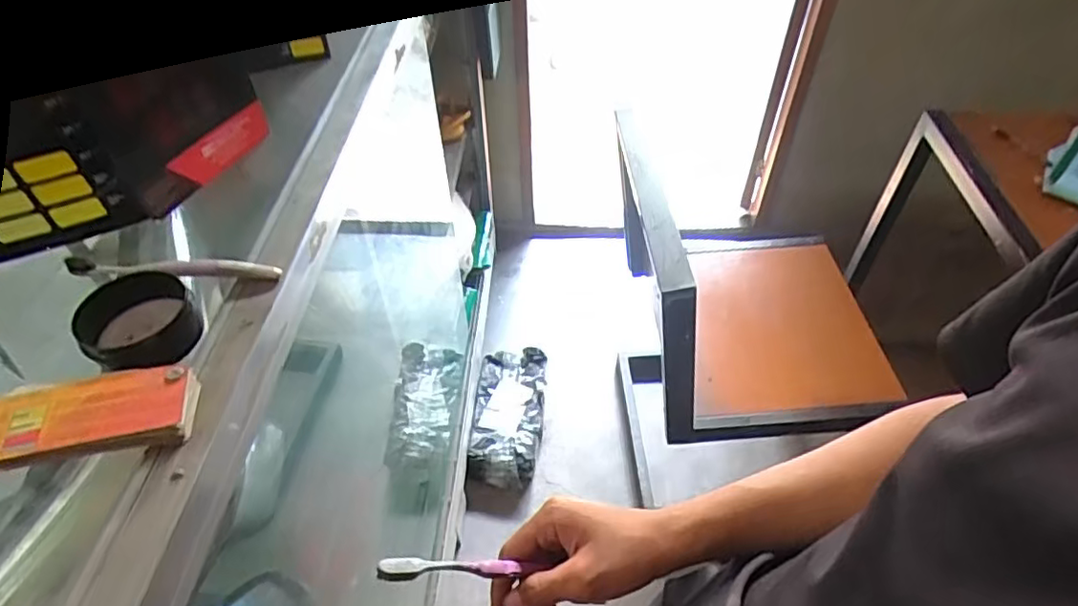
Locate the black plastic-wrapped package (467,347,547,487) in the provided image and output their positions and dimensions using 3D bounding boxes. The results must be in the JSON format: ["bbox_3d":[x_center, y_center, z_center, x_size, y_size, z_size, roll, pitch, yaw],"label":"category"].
[{"bbox_3d":[-0.078,0.292,1.646,0.176,0.110,0.376,2,48,4],"label":"black plastic-wrapped package"}]

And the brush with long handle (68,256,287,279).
[{"bbox_3d":[-0.296,-0.029,0.505,0.164,0.020,0.015,-2,47,0],"label":"brush with long handle"}]

